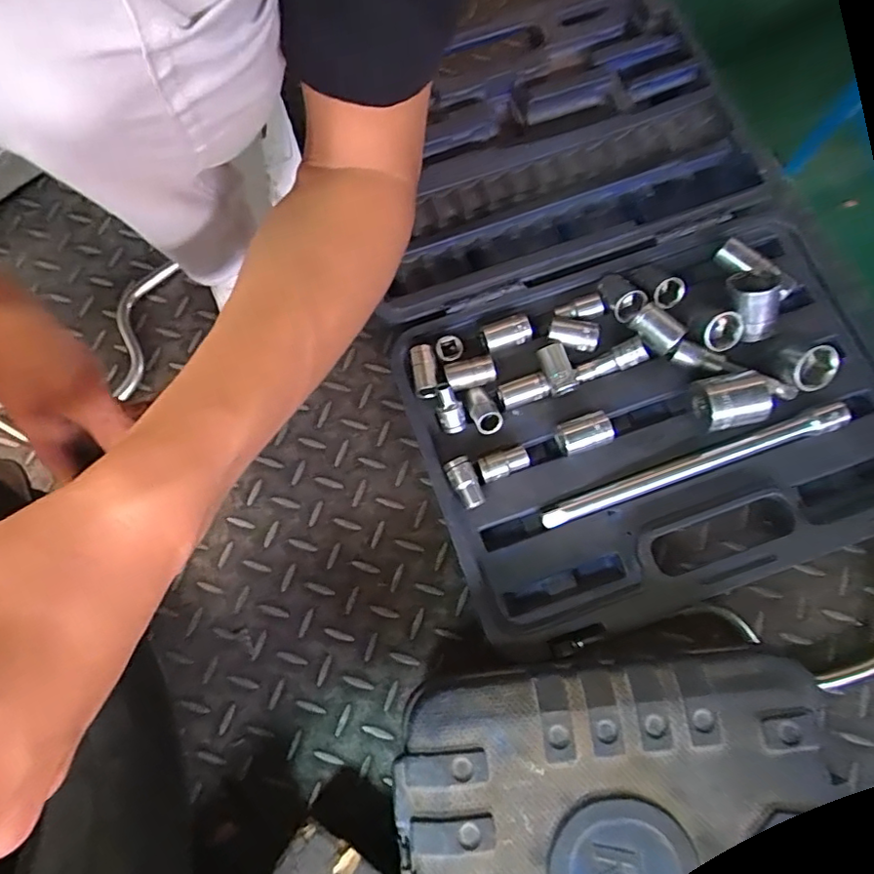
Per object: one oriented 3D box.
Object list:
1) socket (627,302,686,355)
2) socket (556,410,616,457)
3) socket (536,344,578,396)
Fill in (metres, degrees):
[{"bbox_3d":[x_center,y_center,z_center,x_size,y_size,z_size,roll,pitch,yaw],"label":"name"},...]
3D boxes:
[{"bbox_3d":[0.174,-0.086,0.440,0.021,0.020,0.038,-34,77,-9],"label":"socket"},{"bbox_3d":[0.115,-0.003,0.434,0.039,0.020,0.027,-18,75,-5],"label":"socket"},{"bbox_3d":[0.096,-0.055,0.444,0.021,0.019,0.041,-18,75,-5],"label":"socket"}]

